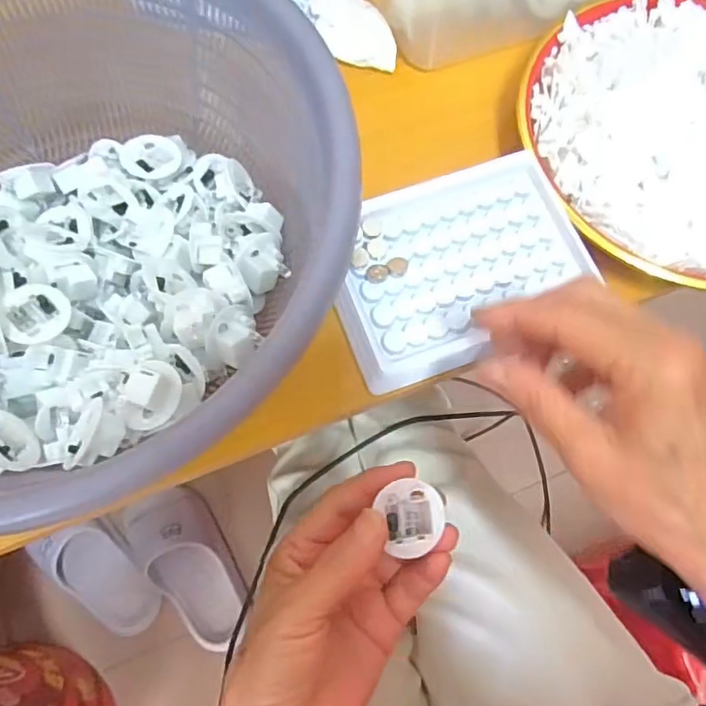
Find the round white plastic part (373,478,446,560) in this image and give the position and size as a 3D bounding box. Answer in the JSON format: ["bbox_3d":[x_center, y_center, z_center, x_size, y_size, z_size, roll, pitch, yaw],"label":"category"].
[{"bbox_3d":[0.026,0.072,0.256,0.027,0.014,0.027,-18,86,-15],"label":"round white plastic part"}]

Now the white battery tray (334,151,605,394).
[{"bbox_3d":[0.058,-0.048,0.319,0.139,0.013,0.102,-21,74,-8],"label":"white battery tray"}]

